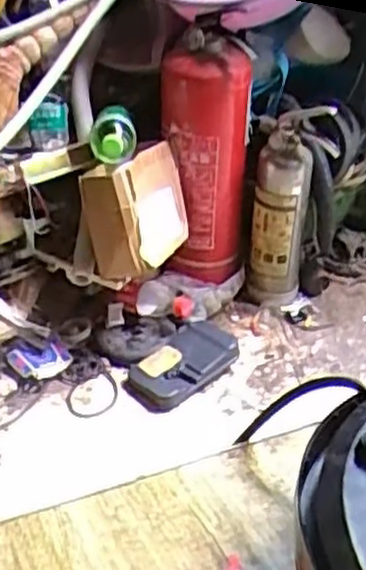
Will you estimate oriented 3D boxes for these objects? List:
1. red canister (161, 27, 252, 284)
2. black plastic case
[{"bbox_3d":[0.033,-0.203,1.319,0.141,0.377,0.146,2,34,4],"label":"red canister"},{"bbox_3d":[-0.003,0.120,1.223,0.180,0.042,0.113,-28,43,-34],"label":"black plastic case"}]

